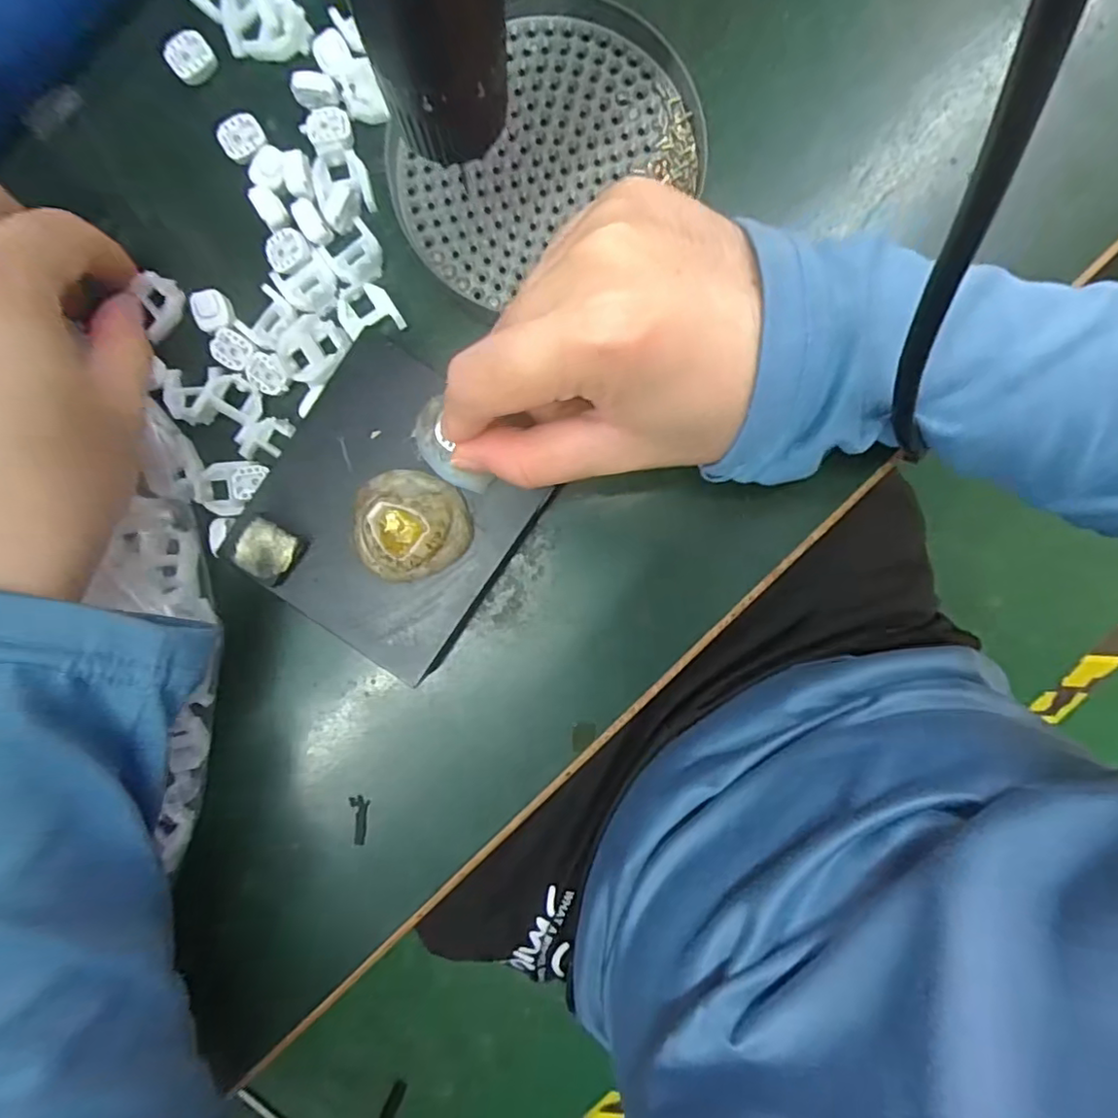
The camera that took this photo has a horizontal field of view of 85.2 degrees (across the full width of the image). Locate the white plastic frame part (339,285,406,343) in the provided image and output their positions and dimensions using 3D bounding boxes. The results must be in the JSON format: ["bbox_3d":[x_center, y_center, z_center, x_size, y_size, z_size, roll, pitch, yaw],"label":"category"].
[{"bbox_3d":[-0.076,-0.097,0.240,0.022,0.004,0.021,-32,90,3],"label":"white plastic frame part"}]

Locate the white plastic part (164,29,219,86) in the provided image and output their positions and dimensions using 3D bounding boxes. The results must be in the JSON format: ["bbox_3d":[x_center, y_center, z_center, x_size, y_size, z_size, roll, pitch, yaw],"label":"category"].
[{"bbox_3d":[-0.142,-0.194,0.235,0.017,0.007,0.015,-42,89,3],"label":"white plastic part"}]

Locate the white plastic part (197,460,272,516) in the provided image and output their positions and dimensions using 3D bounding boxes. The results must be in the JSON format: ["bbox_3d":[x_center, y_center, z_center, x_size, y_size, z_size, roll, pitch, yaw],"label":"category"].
[{"bbox_3d":[-0.132,-0.029,0.247,0.027,0.006,0.022,0,91,2],"label":"white plastic part"}]

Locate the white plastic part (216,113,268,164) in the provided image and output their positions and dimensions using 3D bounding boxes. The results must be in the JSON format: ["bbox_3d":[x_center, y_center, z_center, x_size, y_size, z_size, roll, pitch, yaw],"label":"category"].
[{"bbox_3d":[-0.123,-0.164,0.235,0.017,0.004,0.015,-42,89,3],"label":"white plastic part"}]

